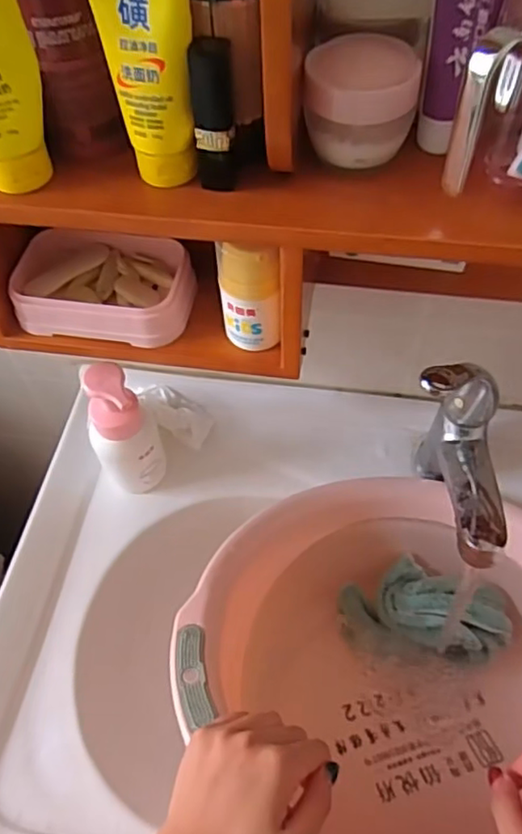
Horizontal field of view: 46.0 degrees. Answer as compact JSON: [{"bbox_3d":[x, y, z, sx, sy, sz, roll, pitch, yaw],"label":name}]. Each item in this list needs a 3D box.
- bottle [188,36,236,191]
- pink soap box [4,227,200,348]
[{"bbox_3d":[-0.026,-0.165,0.341,0.024,0.078,0.016,-7,56,-1],"label":"bottle"},{"bbox_3d":[-0.122,-0.106,0.487,0.136,0.033,0.093,5,57,6],"label":"pink soap box"}]

